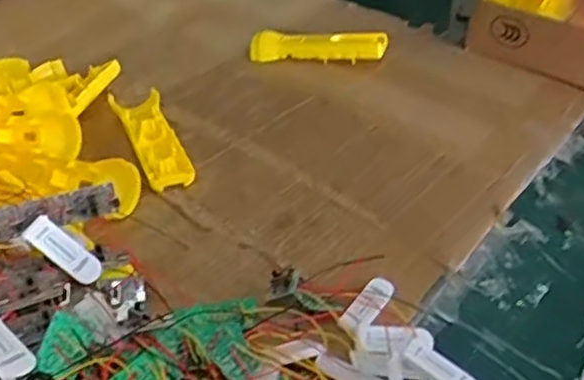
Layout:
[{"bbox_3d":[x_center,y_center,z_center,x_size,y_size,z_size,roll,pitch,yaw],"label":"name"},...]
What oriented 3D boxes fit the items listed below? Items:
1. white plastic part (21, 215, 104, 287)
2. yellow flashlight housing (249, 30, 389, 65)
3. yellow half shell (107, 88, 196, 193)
[{"bbox_3d":[-0.159,0.043,0.472,0.057,0.006,0.021,43,63,-12],"label":"white plastic part"},{"bbox_3d":[0.031,-0.174,0.817,0.167,0.027,0.033,4,41,18],"label":"yellow flashlight housing"},{"bbox_3d":[-0.137,-0.054,0.669,0.047,0.016,0.153,-17,41,-19],"label":"yellow half shell"}]

